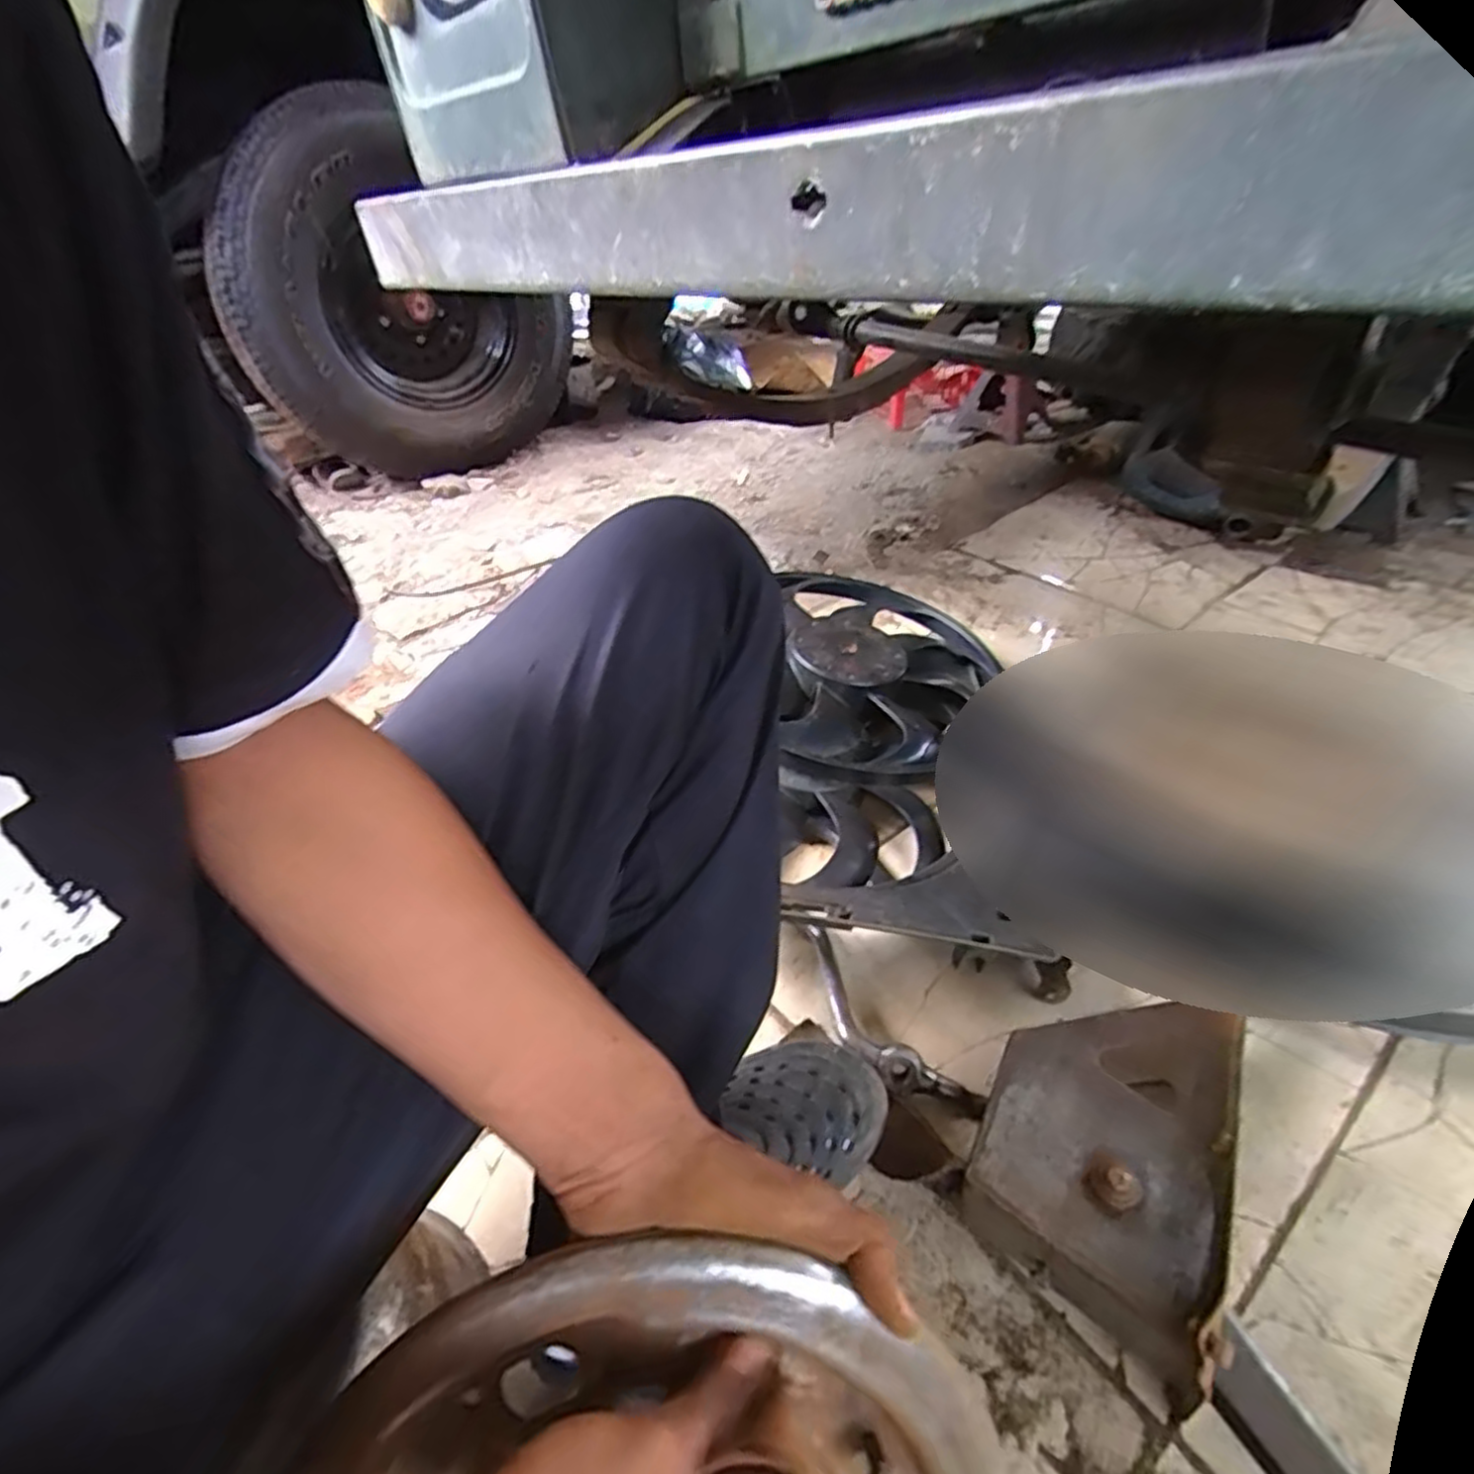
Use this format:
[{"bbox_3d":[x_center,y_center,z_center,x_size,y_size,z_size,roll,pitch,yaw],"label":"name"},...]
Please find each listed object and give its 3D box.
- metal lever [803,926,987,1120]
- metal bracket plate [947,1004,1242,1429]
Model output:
[{"bbox_3d":[0.104,0.229,0.582,0.058,0.029,0.201,-27,43,-23],"label":"metal lever"},{"bbox_3d":[0.232,0.264,0.465,0.138,0.087,0.211,14,43,24],"label":"metal bracket plate"}]

